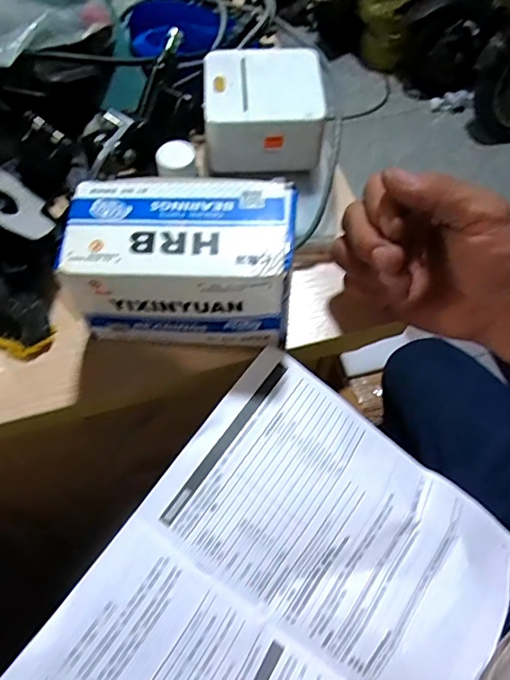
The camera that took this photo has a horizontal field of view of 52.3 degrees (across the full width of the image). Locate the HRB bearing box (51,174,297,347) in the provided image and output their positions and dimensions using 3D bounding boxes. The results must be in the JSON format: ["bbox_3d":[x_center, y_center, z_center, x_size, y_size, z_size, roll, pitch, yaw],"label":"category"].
[{"bbox_3d":[-0.044,-0.049,0.341,0.134,0.082,0.079,3,62,1],"label":"HRB bearing box"}]

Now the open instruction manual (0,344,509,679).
[{"bbox_3d":[0.020,0.154,0.276,0.210,0.051,0.267,37,61,3],"label":"open instruction manual"}]

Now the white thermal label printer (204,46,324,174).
[{"bbox_3d":[0.007,-0.183,0.414,0.088,0.049,0.085,-2,63,-2],"label":"white thermal label printer"}]

